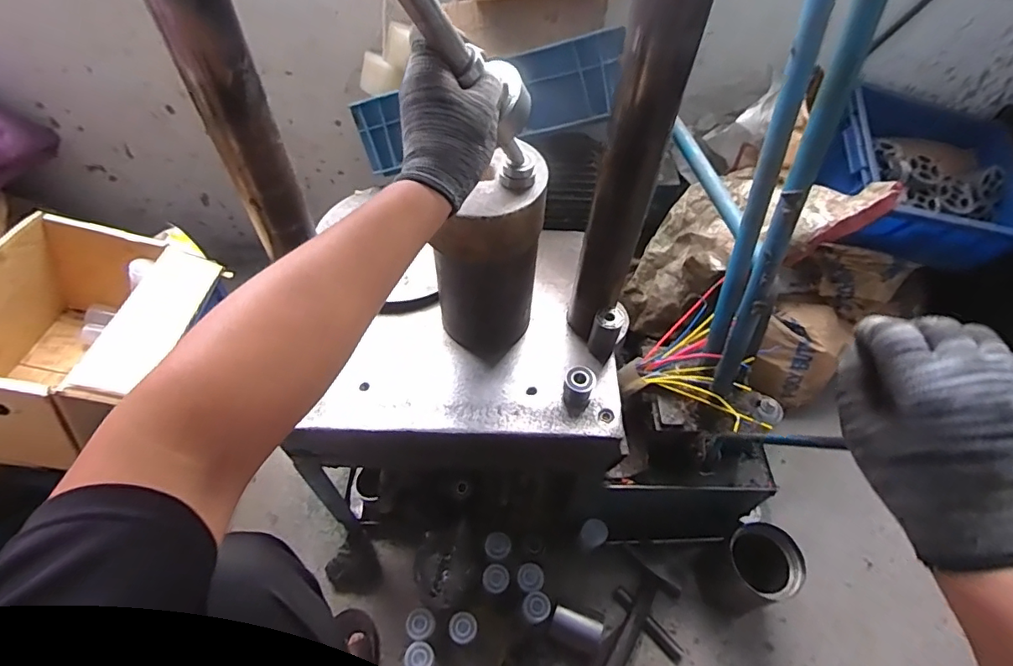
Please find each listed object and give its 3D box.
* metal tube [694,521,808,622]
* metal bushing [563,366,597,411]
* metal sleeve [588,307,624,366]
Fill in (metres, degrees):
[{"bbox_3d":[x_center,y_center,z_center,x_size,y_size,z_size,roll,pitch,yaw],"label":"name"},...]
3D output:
[{"bbox_3d":[0.426,0.422,0.898,0.112,0.173,0.114,1,54,-2],"label":"metal tube"},{"bbox_3d":[0.096,0.072,0.673,0.037,0.043,0.039,1,54,-2],"label":"metal bushing"},{"bbox_3d":[0.135,0.002,0.699,0.036,0.080,0.033,23,56,14],"label":"metal sleeve"}]

